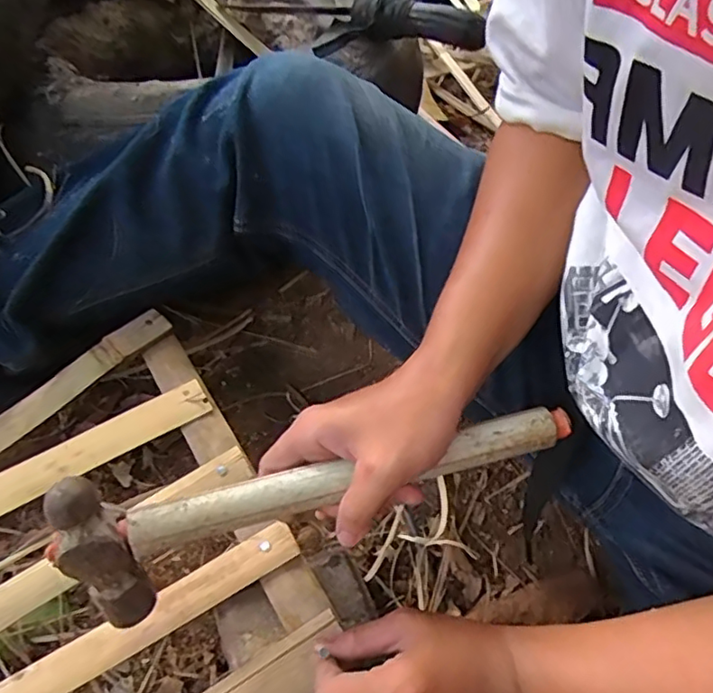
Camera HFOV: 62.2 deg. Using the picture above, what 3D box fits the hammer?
[{"bbox_3d":[-0.015,0.082,0.339,0.292,0.083,0.046,-14,48,-7],"label":"hammer"}]

